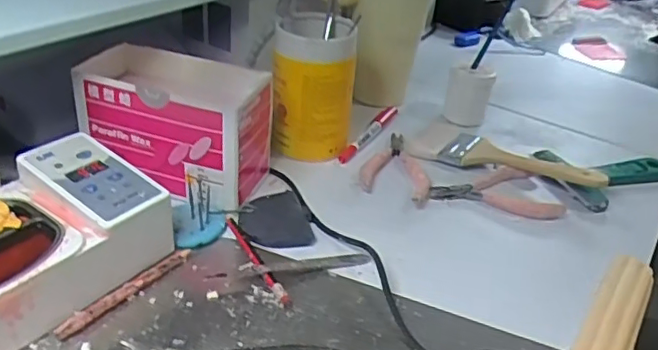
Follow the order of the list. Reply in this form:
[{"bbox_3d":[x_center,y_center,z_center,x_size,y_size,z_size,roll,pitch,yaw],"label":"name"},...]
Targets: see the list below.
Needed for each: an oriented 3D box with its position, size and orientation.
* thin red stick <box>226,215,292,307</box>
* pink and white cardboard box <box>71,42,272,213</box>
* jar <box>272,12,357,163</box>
[{"bbox_3d":[-0.060,0.066,0.476,0.008,0.008,0.116,-13,37,-28],"label":"thin red stick"},{"bbox_3d":[-0.140,-0.046,0.546,0.162,0.104,0.098,15,33,13],"label":"pink and white cardboard box"},{"bbox_3d":[-0.016,-0.090,0.611,0.080,0.134,0.075,6,32,-1],"label":"jar"}]

